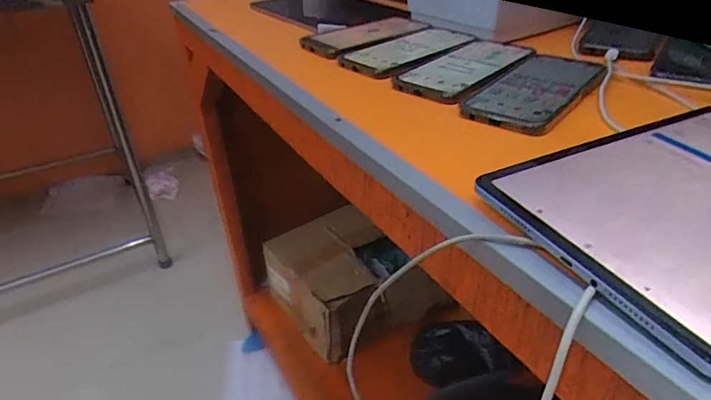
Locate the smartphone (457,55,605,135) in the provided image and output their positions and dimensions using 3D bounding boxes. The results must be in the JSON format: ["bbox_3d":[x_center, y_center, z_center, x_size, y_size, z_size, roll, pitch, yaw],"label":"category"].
[{"bbox_3d":[0.166,-0.103,0.448,0.079,0.010,0.154,26,48,34],"label":"smartphone"}]

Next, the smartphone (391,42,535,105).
[{"bbox_3d":[0.118,-0.139,0.508,0.162,0.013,0.083,-31,43,-30],"label":"smartphone"}]

